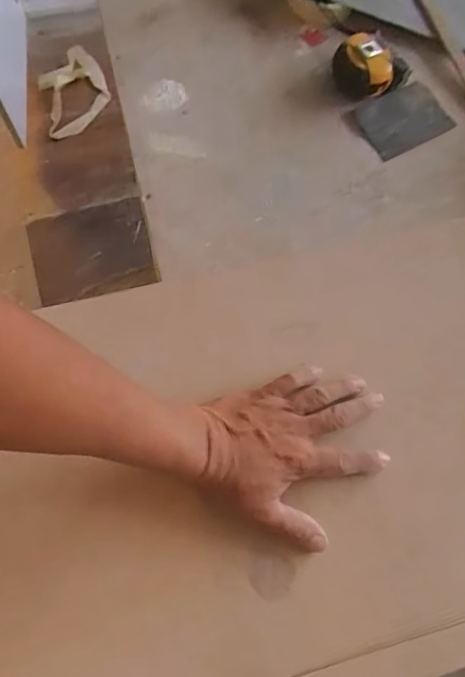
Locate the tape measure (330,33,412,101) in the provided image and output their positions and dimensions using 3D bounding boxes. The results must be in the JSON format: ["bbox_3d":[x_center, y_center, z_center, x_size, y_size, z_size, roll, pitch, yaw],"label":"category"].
[{"bbox_3d":[0.166,-0.324,0.597,0.091,0.047,0.068,21,71,5],"label":"tape measure"}]

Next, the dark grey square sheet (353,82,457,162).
[{"bbox_3d":[0.206,-0.264,0.599,0.105,0.005,0.071,-28,87,-10],"label":"dark grey square sheet"}]

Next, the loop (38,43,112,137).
[{"bbox_3d":[-0.493,-0.773,1.536,0.204,0.055,0.300,-16,74,-8],"label":"loop"}]

